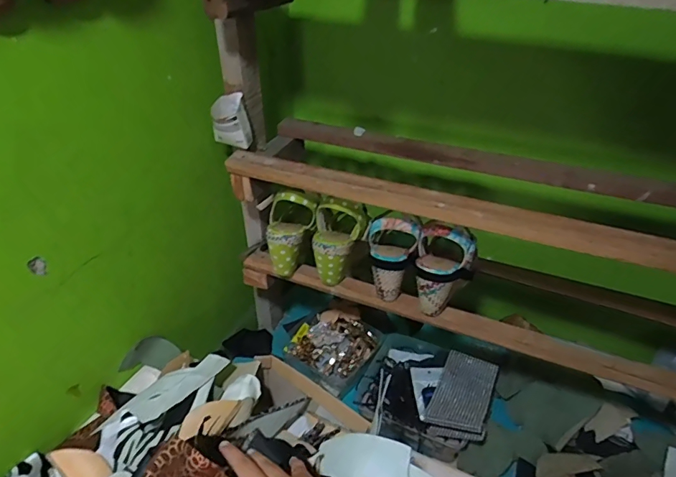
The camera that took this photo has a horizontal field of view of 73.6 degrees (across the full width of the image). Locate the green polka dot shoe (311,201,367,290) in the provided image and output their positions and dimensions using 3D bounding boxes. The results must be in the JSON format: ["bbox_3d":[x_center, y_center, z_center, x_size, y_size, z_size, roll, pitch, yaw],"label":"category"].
[{"bbox_3d":[0.002,0.005,0.728,0.079,0.132,0.077,4,34,3],"label":"green polka dot shoe"}]

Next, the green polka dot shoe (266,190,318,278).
[{"bbox_3d":[-0.086,-0.008,0.748,0.078,0.143,0.070,19,11,24],"label":"green polka dot shoe"}]

